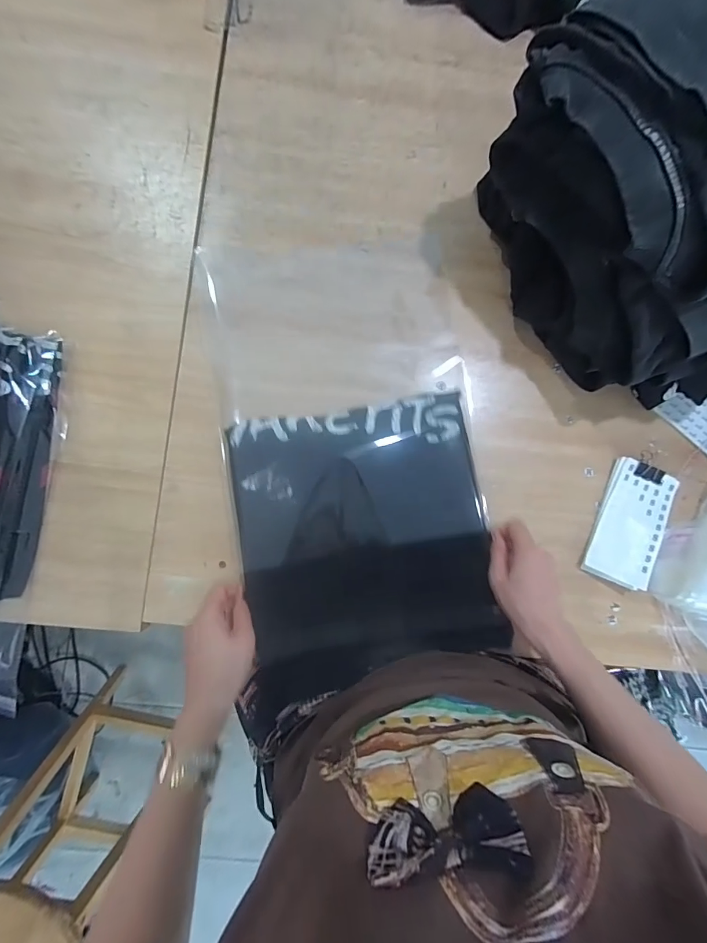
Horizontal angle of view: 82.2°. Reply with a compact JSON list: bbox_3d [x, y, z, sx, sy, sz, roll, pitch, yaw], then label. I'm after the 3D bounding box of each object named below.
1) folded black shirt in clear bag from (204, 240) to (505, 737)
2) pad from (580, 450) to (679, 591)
[{"bbox_3d":[0.001,-0.027,0.469,0.289,0.034,0.503,-8,86,-4],"label":"folded black shirt in clear bag"},{"bbox_3d":[0.333,0.056,0.480,0.072,0.024,0.158,23,84,-2],"label":"pad"}]

